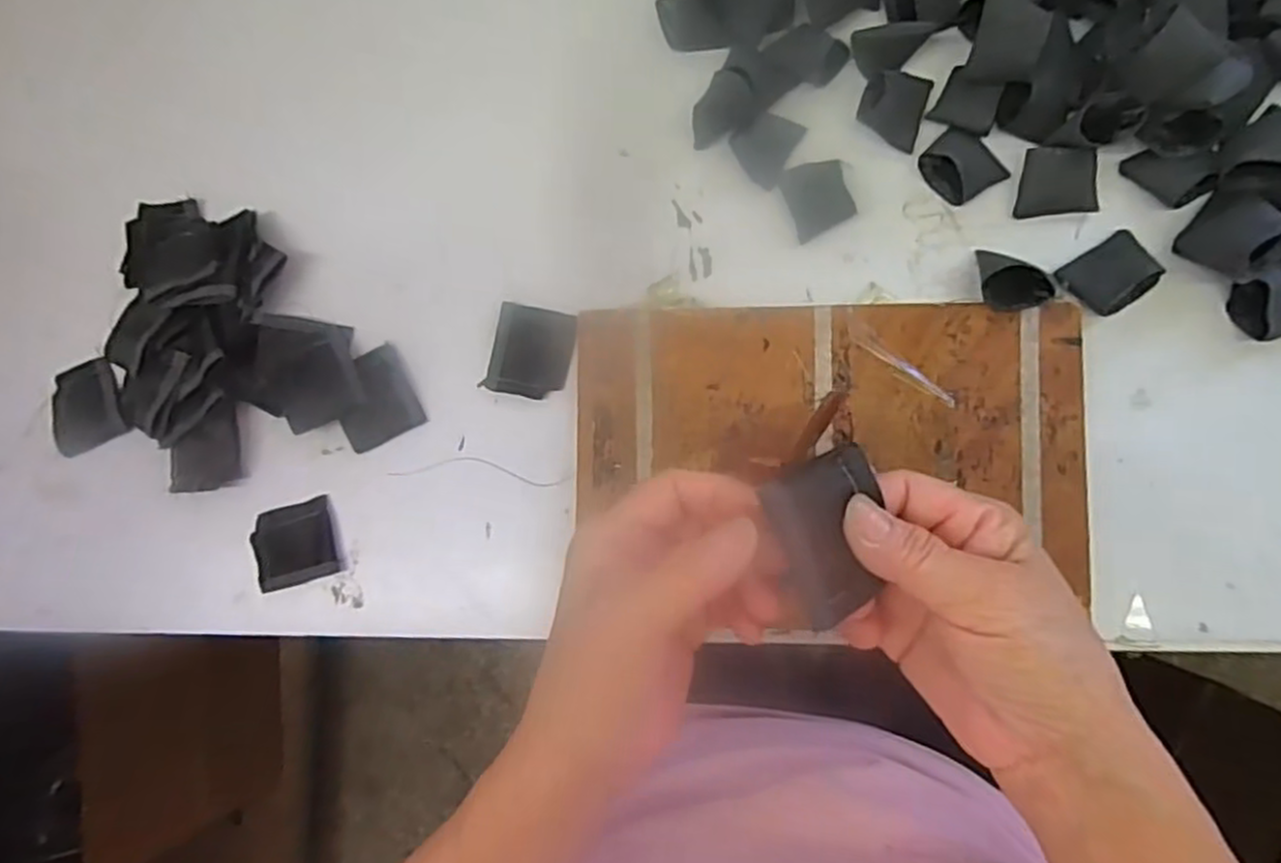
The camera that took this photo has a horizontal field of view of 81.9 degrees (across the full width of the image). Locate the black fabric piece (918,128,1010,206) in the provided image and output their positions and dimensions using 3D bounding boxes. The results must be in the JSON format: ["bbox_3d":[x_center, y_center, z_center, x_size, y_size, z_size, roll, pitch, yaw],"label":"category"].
[{"bbox_3d":[0.179,-0.149,0.407,0.036,0.020,0.040,-42,81,2],"label":"black fabric piece"}]

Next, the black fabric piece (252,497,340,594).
[{"bbox_3d":[-0.212,0.069,0.446,0.054,0.013,0.047,-16,83,6],"label":"black fabric piece"}]

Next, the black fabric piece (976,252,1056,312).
[{"bbox_3d":[0.200,-0.083,0.398,0.033,0.032,0.038,-1,84,7],"label":"black fabric piece"}]

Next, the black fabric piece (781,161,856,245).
[{"bbox_3d":[0.103,-0.135,0.426,0.034,0.007,0.041,-18,83,5],"label":"black fabric piece"}]

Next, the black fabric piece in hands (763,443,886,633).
[{"bbox_3d":[0.070,0.035,0.260,0.045,0.006,0.054,-23,89,-21],"label":"black fabric piece in hands"}]

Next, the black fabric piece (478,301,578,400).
[{"bbox_3d":[-0.065,-0.047,0.439,0.049,0.004,0.052,12,86,8],"label":"black fabric piece"}]

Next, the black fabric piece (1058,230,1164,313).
[{"bbox_3d":[0.254,-0.083,0.397,0.045,0.017,0.036,-35,81,3],"label":"black fabric piece"}]

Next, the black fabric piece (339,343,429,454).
[{"bbox_3d":[-0.163,-0.019,0.450,0.049,0.004,0.055,-29,82,4],"label":"black fabric piece"}]

